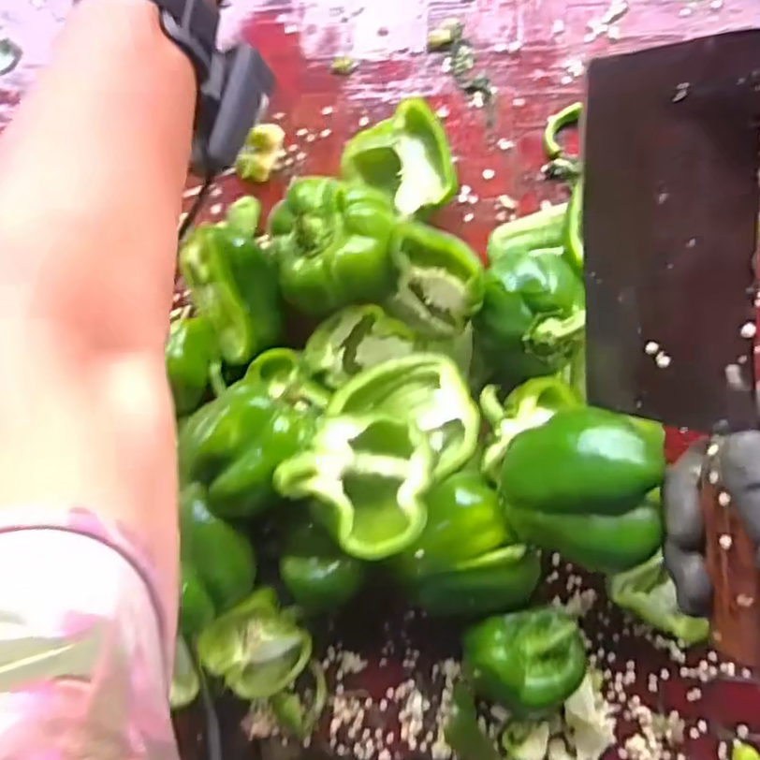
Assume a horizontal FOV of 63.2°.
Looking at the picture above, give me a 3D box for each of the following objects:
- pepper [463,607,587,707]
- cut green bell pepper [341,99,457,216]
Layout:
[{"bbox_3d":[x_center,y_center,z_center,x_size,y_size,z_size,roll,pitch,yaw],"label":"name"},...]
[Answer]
[{"bbox_3d":[0.080,0.150,0.349,0.062,0.053,0.042,-10,84,7],"label":"pepper"},{"bbox_3d":[0.014,-0.133,0.392,0.065,0.041,0.063,-1,84,7],"label":"cut green bell pepper"}]

